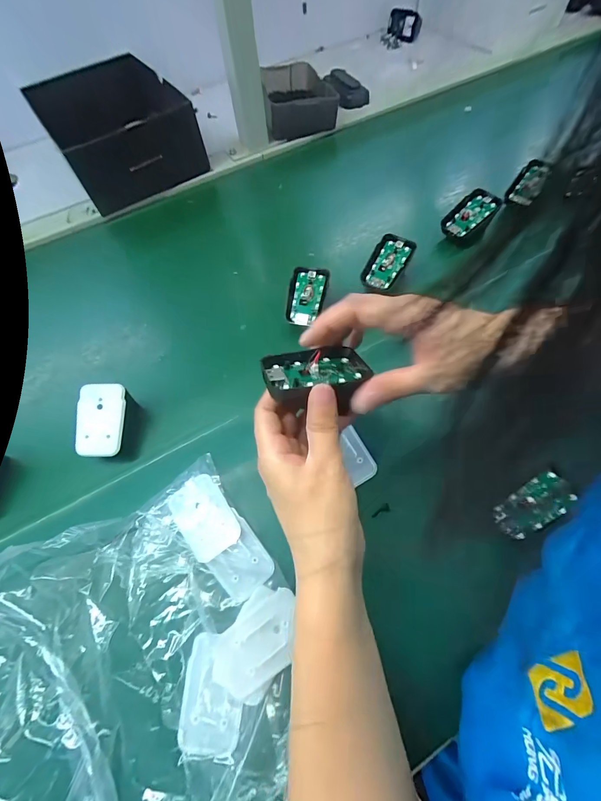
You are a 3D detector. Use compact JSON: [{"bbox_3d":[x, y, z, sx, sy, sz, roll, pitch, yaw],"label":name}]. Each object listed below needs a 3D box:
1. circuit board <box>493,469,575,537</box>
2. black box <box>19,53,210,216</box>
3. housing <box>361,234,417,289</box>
[{"bbox_3d":[0.190,0.086,0.274,0.061,0.004,0.031,-39,67,2],"label":"circuit board"},{"bbox_3d":[-0.277,-0.416,0.517,0.181,0.092,0.223,-32,67,-12],"label":"black box"},{"bbox_3d":[0.104,-0.166,0.408,0.044,0.010,0.067,31,89,16],"label":"housing"}]

